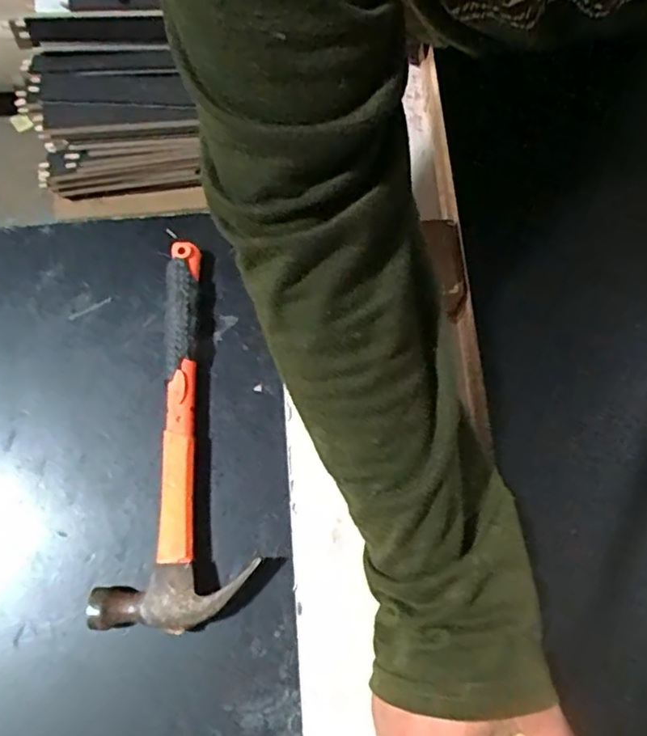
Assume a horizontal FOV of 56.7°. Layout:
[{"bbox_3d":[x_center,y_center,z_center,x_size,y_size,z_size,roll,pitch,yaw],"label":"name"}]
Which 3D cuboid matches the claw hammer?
[{"bbox_3d":[-0.089,0.038,0.399,0.098,0.025,0.248,2,73,-1],"label":"claw hammer"}]

